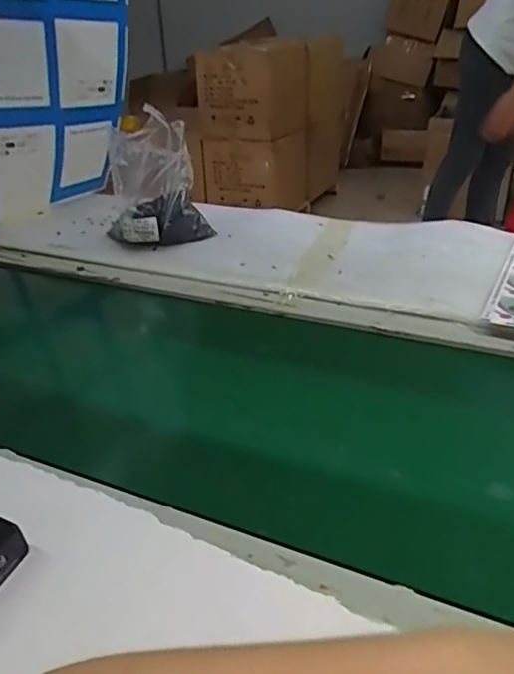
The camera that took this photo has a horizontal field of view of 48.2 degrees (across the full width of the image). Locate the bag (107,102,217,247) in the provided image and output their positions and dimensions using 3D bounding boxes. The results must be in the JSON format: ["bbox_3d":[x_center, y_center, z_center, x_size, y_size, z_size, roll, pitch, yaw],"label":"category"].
[{"bbox_3d":[-0.146,-0.214,0.846,0.123,0.183,0.096,-24,36,-33],"label":"bag"}]

